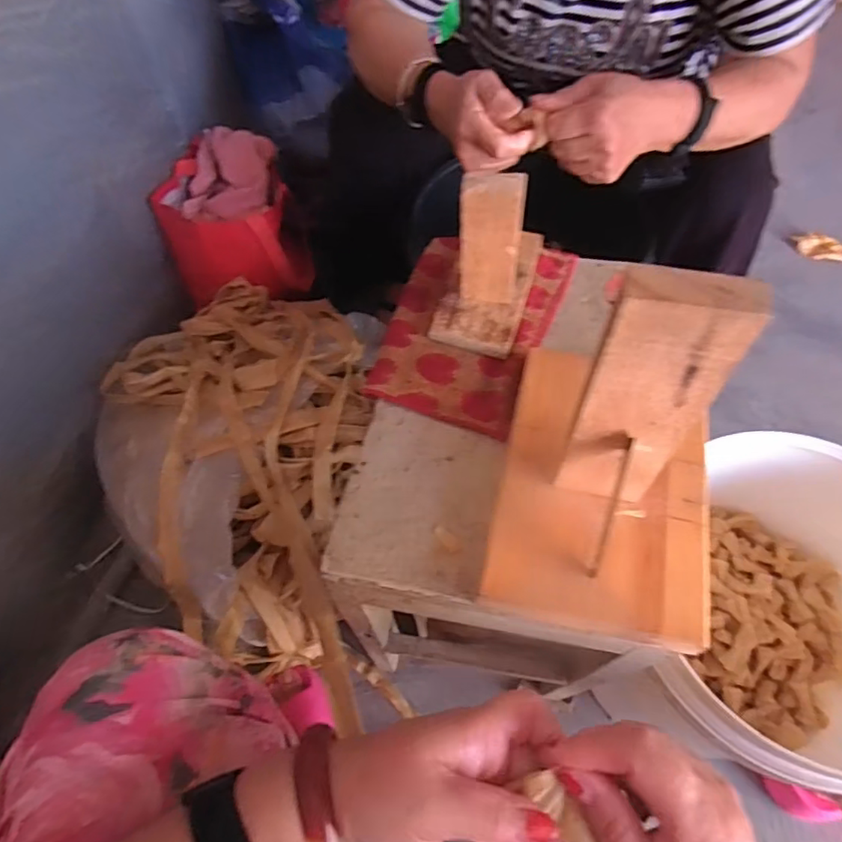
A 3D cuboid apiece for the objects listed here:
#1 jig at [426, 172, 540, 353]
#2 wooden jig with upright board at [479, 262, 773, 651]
[{"bbox_3d":[0.060,-0.151,0.456,0.069,0.132,0.137,15,61,10],"label":"jig"},{"bbox_3d":[0.127,-0.006,0.317,0.138,0.197,0.203,12,60,9],"label":"wooden jig with upright board"}]

